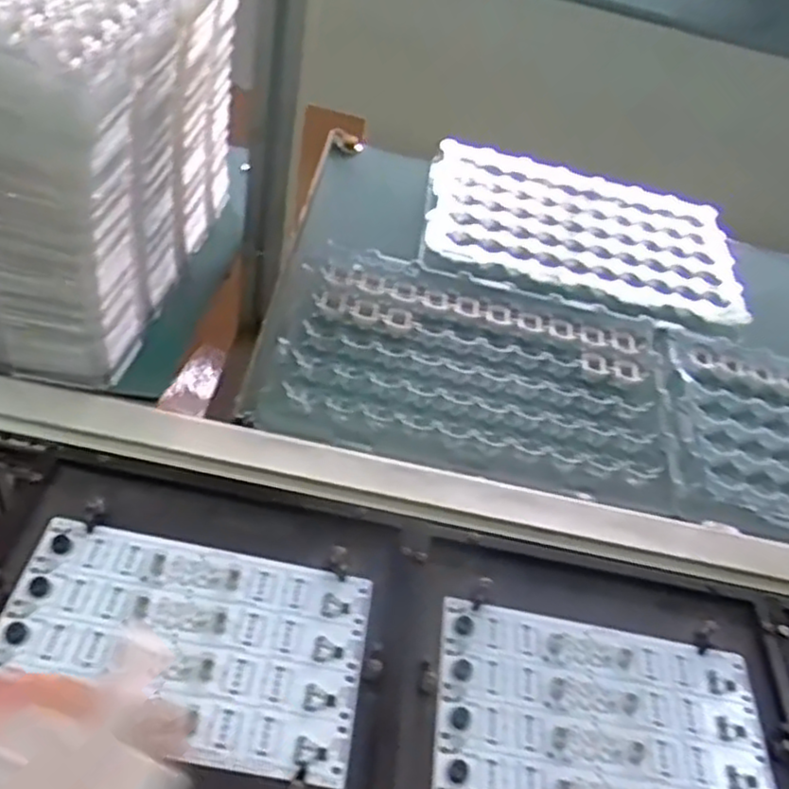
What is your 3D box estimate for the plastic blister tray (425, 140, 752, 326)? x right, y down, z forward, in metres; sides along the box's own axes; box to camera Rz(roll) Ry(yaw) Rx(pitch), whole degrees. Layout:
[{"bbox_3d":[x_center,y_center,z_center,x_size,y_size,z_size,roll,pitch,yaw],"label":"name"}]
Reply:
[{"bbox_3d":[0.211,-0.178,0.809,0.341,0.022,0.219,14,46,-6],"label":"plastic blister tray"}]

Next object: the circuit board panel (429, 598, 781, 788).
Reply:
[{"bbox_3d":[0.131,0.203,0.456,0.211,0.004,0.125,13,44,-3],"label":"circuit board panel"}]

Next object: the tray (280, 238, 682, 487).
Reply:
[{"bbox_3d":[0.082,-0.035,0.645,0.330,0.018,0.219,13,47,-4],"label":"tray"}]

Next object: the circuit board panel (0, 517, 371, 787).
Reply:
[{"bbox_3d":[-0.123,0.145,0.440,0.210,0.005,0.122,13,43,-3],"label":"circuit board panel"}]

